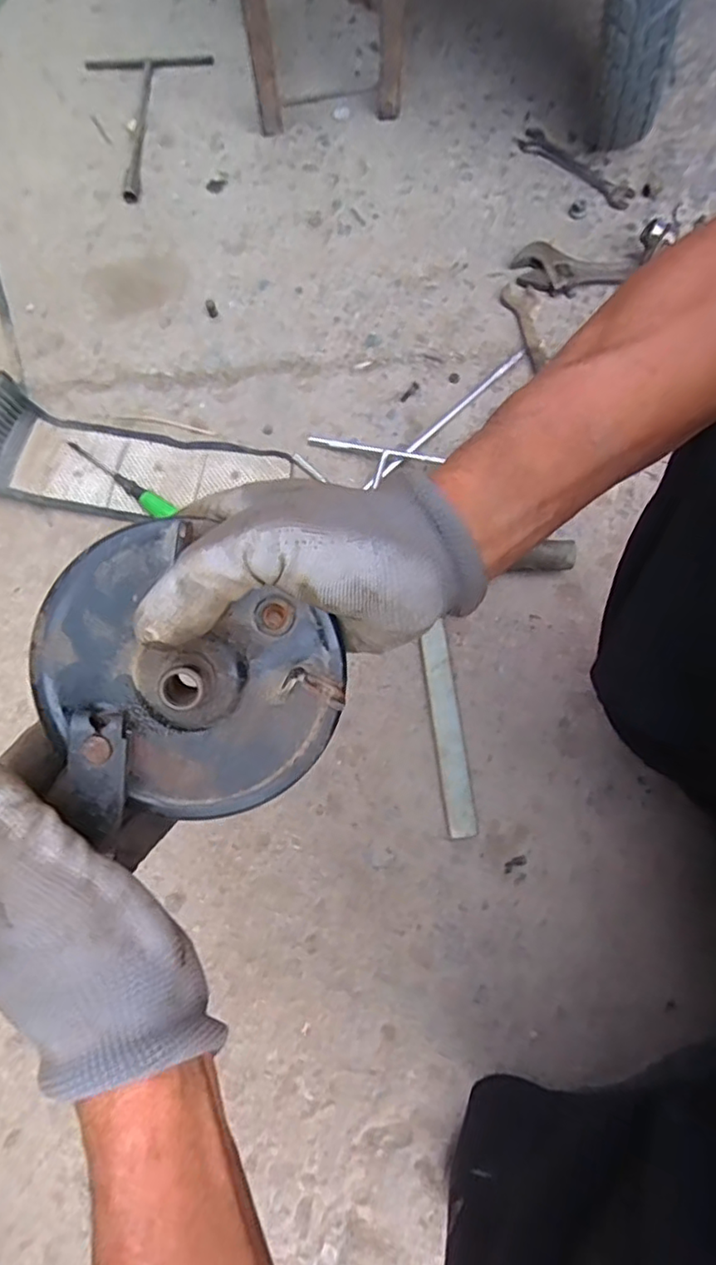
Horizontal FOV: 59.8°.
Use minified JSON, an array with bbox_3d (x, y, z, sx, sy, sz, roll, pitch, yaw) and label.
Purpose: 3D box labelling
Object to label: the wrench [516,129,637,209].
[{"bbox_3d":[0.301,-0.642,0.865,0.181,0.010,0.047,42,77,12],"label":"wrench"}]

